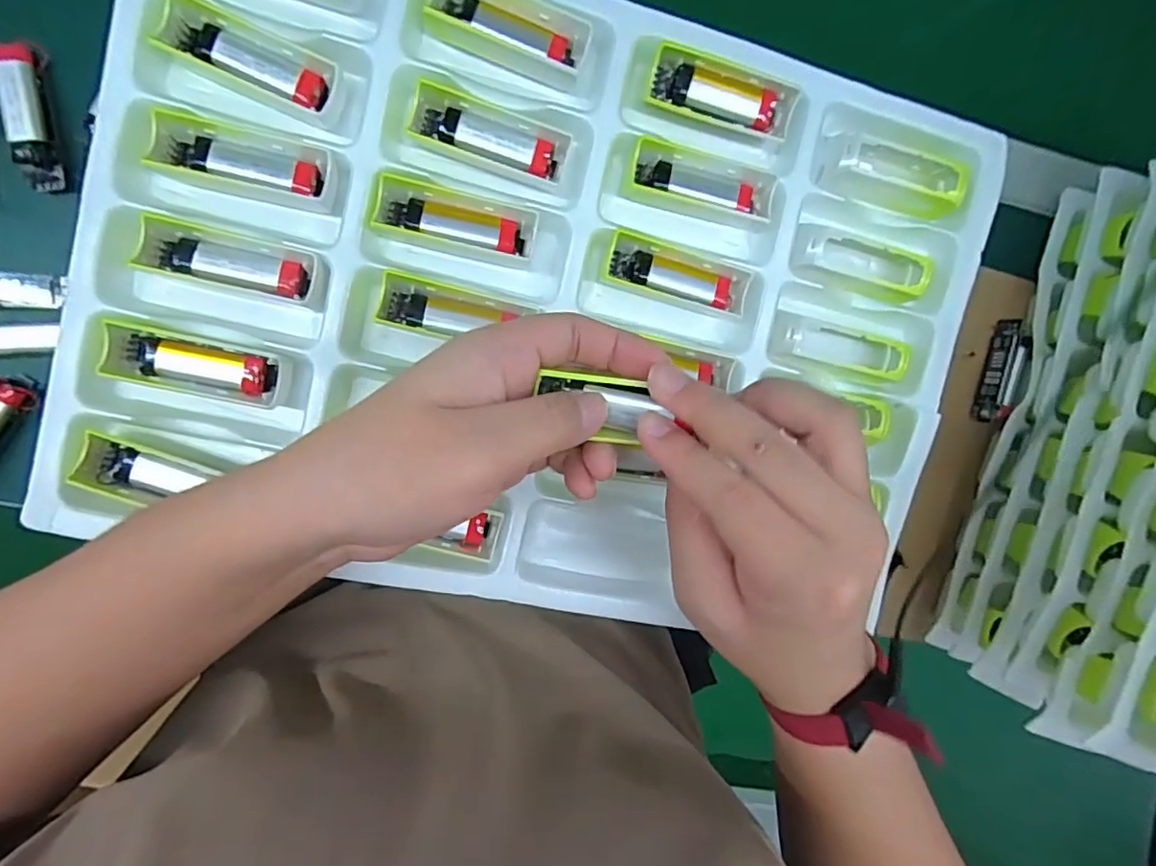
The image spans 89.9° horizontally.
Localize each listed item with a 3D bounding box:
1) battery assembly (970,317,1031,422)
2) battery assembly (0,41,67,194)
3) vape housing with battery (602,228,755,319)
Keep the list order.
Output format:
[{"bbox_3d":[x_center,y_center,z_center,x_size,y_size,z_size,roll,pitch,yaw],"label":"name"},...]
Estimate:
[{"bbox_3d":[0.277,-0.041,0.379,0.004,0.021,0.067,13,93,-41],"label":"battery assembly"},{"bbox_3d":[-0.276,-0.159,0.291,0.019,0.013,0.067,-6,97,-8],"label":"battery assembly"},{"bbox_3d":[0.055,-0.086,0.313,0.081,0.011,0.026,15,94,-10],"label":"vape housing with battery"}]

